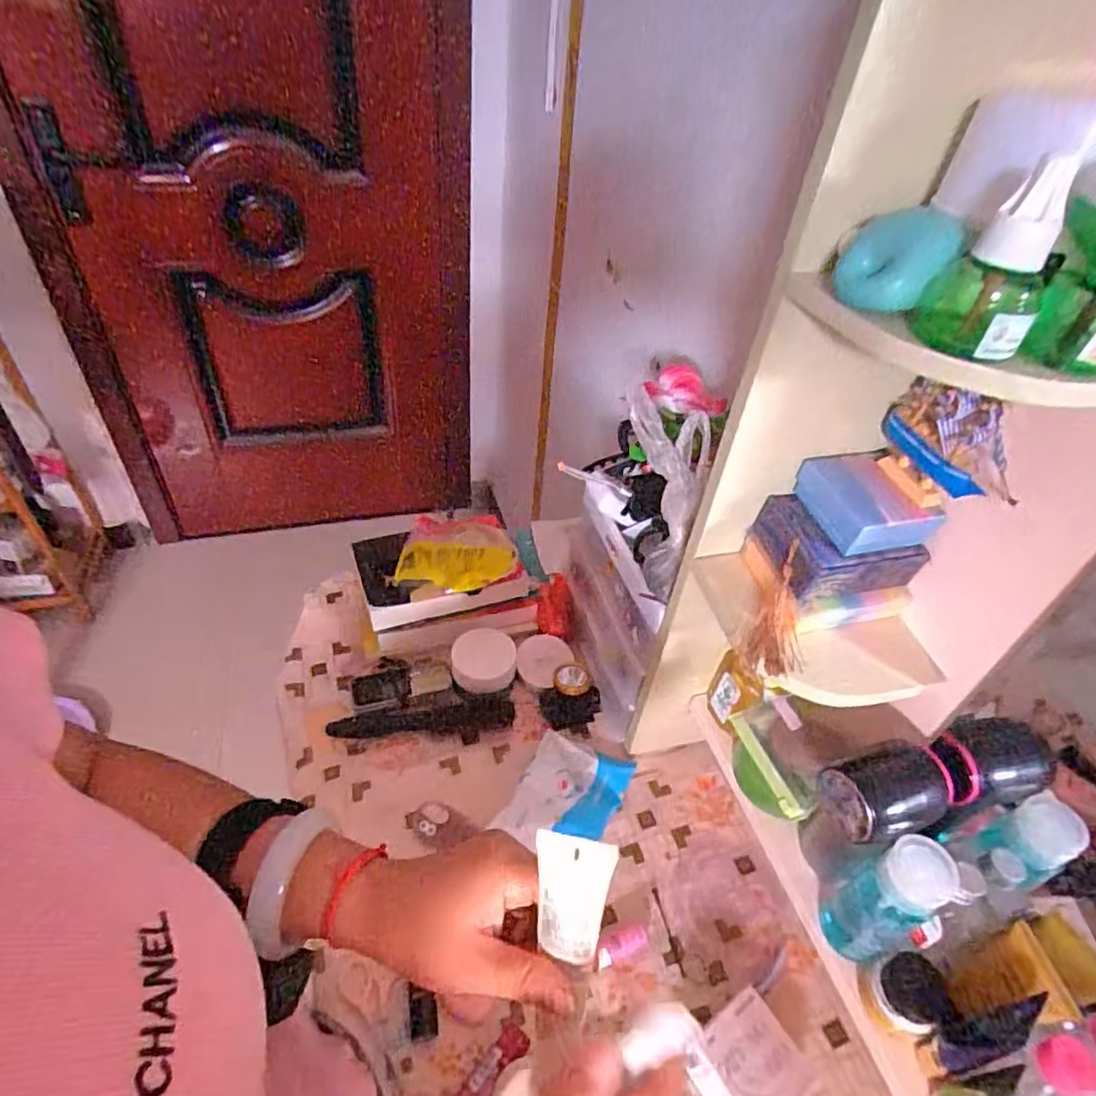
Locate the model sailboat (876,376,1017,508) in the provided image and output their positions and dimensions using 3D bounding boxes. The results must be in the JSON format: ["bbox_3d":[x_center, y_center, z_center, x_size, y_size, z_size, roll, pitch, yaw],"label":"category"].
[{"bbox_3d":[0.271,-0.070,0.430,0.032,0.081,0.096,-21,49,-27],"label":"model sailboat"}]

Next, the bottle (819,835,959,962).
[{"bbox_3d":[0.255,0.266,0.477,0.046,0.133,0.052,-18,48,-25],"label":"bottle"}]

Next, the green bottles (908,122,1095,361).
[{"bbox_3d":[0.206,-0.129,0.287,0.048,0.078,0.048,29,47,23],"label":"green bottles"}]

